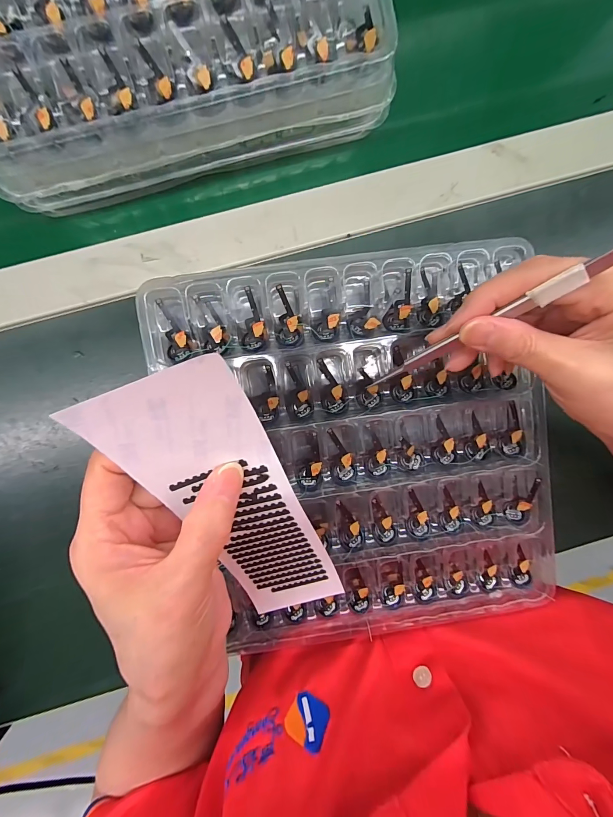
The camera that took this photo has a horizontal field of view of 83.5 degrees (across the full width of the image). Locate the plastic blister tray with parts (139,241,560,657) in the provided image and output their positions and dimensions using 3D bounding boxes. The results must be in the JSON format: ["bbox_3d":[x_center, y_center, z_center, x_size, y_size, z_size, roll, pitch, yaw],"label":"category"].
[{"bbox_3d":[0.042,0.031,0.234,0.237,0.022,0.259,-12,95,-2],"label":"plastic blister tray with parts"}]

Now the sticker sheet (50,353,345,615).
[{"bbox_3d":[-0.032,0.057,0.177,0.060,0.011,0.184,-21,127,1],"label":"sticker sheet"}]

